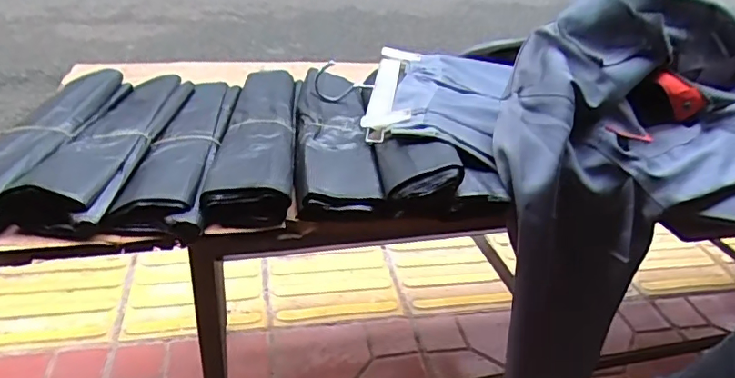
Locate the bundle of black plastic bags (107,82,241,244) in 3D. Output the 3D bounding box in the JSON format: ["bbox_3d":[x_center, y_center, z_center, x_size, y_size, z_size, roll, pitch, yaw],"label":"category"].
[{"bbox_3d":[-0.211,-0.063,0.648,0.078,0.029,0.358,3,32,-7],"label":"bundle of black plastic bags"}]

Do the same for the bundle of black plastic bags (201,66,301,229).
[{"bbox_3d":[-0.129,-0.074,0.661,0.093,0.039,0.353,1,31,-5],"label":"bundle of black plastic bags"}]

